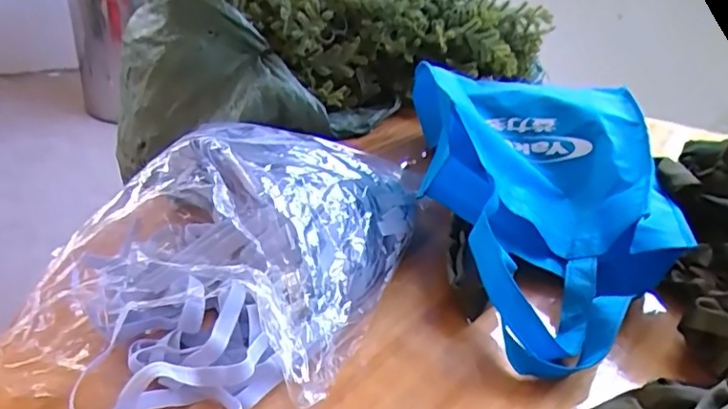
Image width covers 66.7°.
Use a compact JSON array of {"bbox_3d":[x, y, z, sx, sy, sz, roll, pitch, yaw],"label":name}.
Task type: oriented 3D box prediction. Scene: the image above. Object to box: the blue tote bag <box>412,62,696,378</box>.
[{"bbox_3d":[0.188,-0.018,0.565,0.261,0.105,0.407,6,31,-1],"label":"blue tote bag"}]

